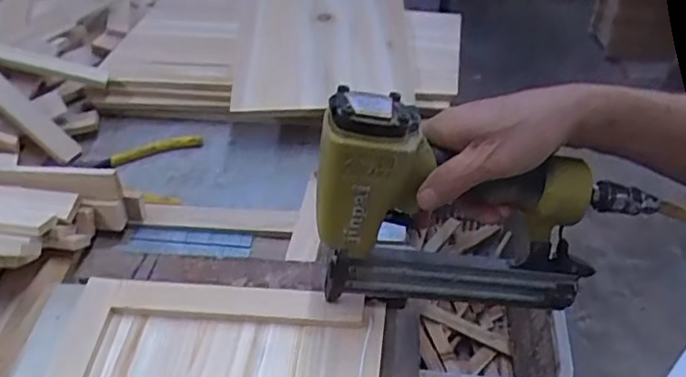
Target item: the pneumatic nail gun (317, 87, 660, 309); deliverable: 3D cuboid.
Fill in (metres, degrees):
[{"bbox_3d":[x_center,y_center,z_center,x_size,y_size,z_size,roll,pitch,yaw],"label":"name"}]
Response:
[{"bbox_3d":[0.101,0.017,0.418,0.228,0.170,0.057,2,43,3],"label":"pneumatic nail gun"}]

